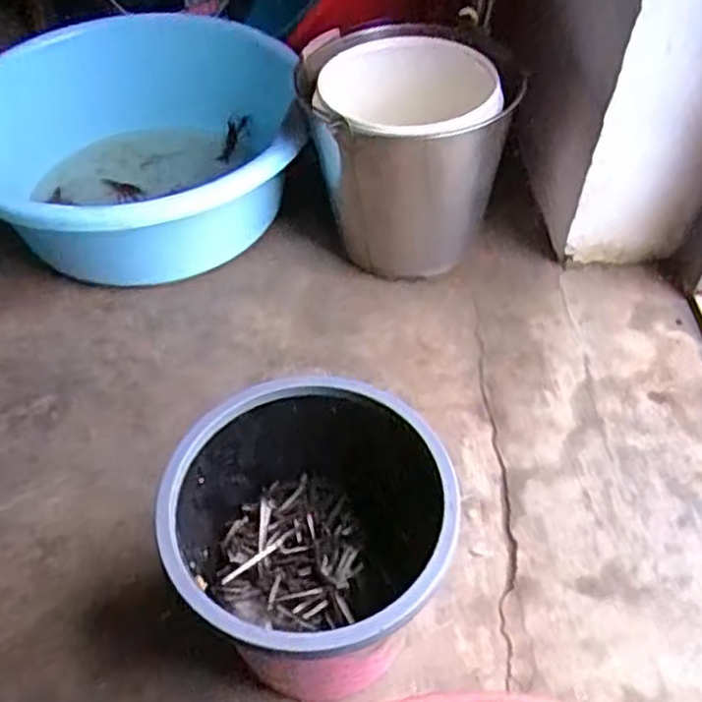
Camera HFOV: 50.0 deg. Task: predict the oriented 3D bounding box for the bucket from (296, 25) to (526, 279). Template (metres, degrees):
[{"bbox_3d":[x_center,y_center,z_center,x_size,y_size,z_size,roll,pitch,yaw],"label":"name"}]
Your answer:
[{"bbox_3d":[0.073,-0.303,1.164,0.270,0.280,0.280,0,50,0],"label":"bucket"}]

